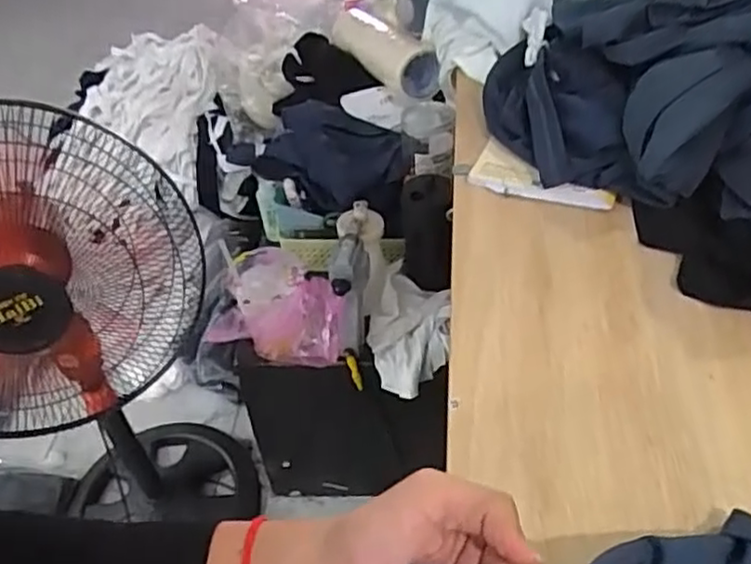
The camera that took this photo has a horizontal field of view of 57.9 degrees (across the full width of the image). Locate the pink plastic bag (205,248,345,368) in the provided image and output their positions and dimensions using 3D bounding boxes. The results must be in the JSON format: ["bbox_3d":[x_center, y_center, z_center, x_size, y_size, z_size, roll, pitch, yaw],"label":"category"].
[{"bbox_3d":[-0.143,0.039,1.069,0.204,0.128,0.153,7,46,11],"label":"pink plastic bag"}]

